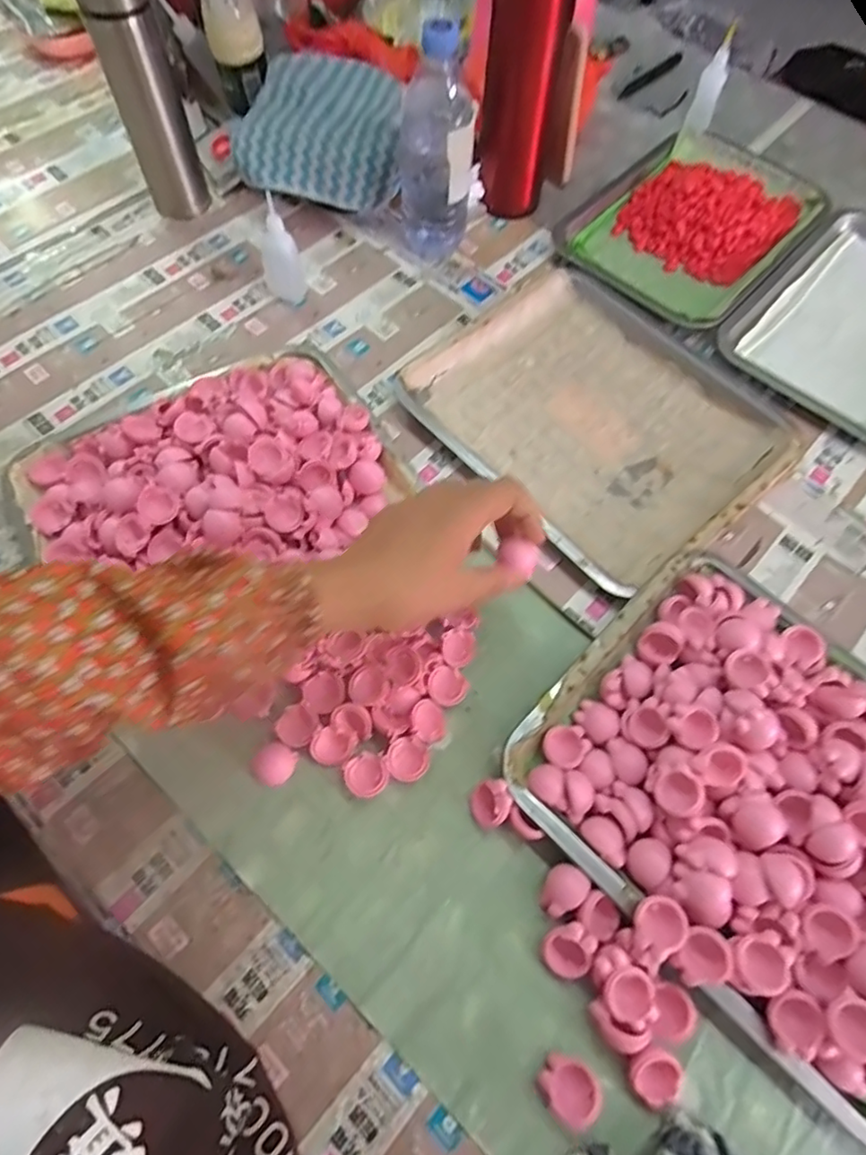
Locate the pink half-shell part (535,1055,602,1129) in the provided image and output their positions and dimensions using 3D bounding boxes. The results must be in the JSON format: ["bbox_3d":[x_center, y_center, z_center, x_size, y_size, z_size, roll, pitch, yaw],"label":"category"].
[{"bbox_3d":[0.078,0.292,0.336,0.030,0.021,0.028,0,64,-1],"label":"pink half-shell part"}]

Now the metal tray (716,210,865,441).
[{"bbox_3d":[0.475,-0.284,0.630,0.211,0.018,0.317,39,70,16],"label":"metal tray"}]

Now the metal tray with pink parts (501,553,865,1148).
[{"bbox_3d":[0.232,0.150,0.397,0.253,0.055,0.302,-41,72,-19],"label":"metal tray with pink parts"}]

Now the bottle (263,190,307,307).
[{"bbox_3d":[-0.159,-0.342,0.600,0.042,0.101,0.054,-13,65,-7],"label":"bottle"}]

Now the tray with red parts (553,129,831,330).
[{"bbox_3d":[0.306,-0.416,0.683,0.216,0.029,0.291,40,70,17],"label":"tray with red parts"}]

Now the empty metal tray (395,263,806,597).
[{"bbox_3d":[0.157,-0.160,0.564,0.270,0.023,0.306,-37,70,-17],"label":"empty metal tray"}]

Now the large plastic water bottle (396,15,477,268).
[{"bbox_3d":[0.002,-0.432,0.594,0.070,0.200,0.073,-4,64,-3],"label":"large plastic water bottle"}]

